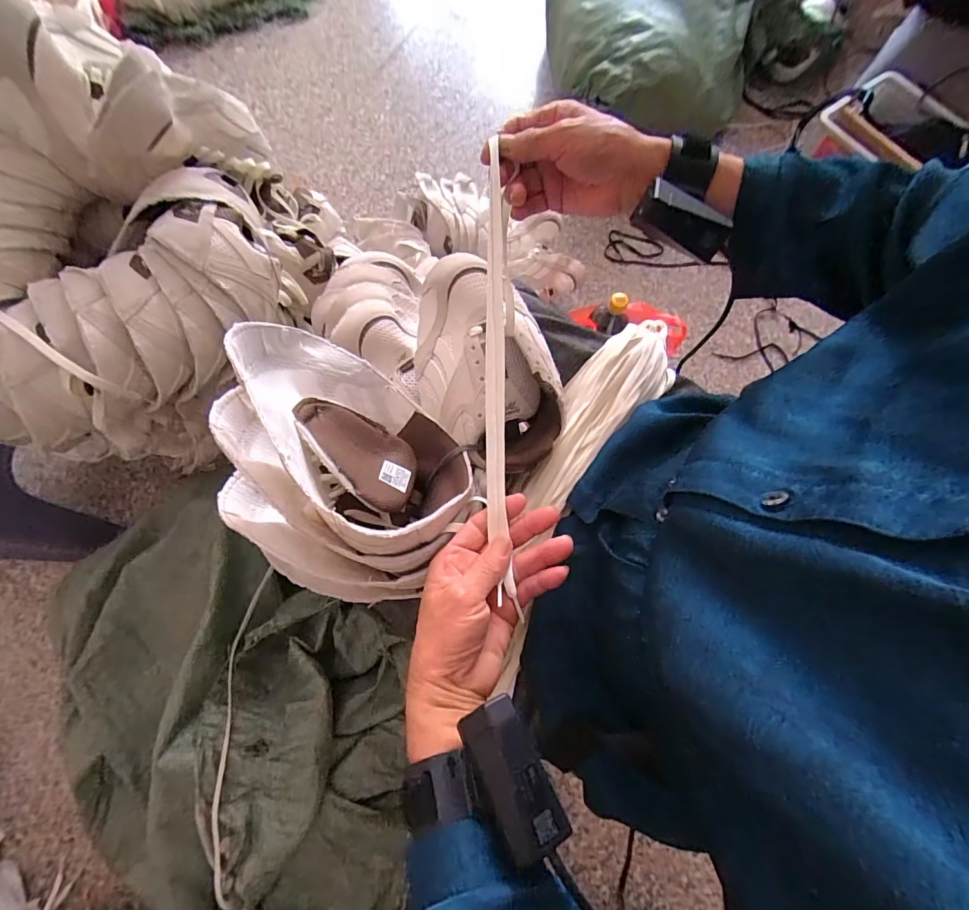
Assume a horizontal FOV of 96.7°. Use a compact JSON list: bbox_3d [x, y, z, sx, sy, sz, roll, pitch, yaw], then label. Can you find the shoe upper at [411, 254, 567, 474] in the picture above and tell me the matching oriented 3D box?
[{"bbox_3d":[0.001,-0.090,0.413,0.138,0.067,0.207,-13,74,-3],"label":"shoe upper"}]

